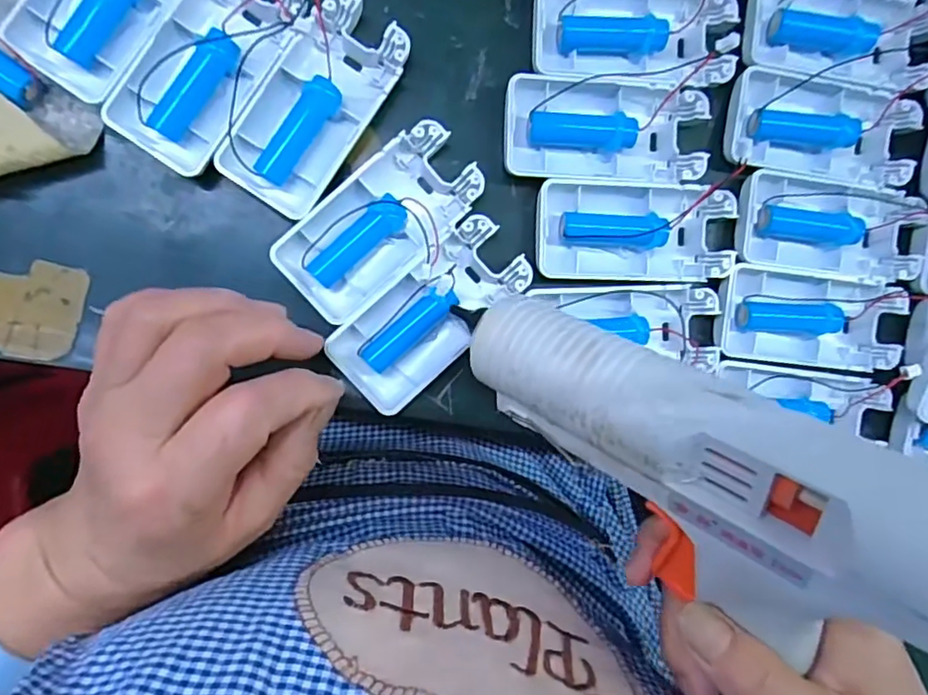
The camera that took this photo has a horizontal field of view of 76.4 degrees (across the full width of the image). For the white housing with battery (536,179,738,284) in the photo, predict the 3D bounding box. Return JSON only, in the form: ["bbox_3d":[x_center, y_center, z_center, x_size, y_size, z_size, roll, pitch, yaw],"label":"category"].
[{"bbox_3d":[0.079,-0.053,0.276,0.091,0.016,0.044,1,92,-7],"label":"white housing with battery"}]

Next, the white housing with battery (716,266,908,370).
[{"bbox_3d":[0.167,-0.014,0.288,0.092,0.016,0.042,6,92,-7],"label":"white housing with battery"}]

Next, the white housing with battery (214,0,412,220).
[{"bbox_3d":[-0.064,-0.105,0.255,0.048,0.014,0.093,28,89,-7],"label":"white housing with battery"}]

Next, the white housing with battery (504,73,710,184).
[{"bbox_3d":[0.064,-0.100,0.270,0.091,0.015,0.046,0,92,-7],"label":"white housing with battery"}]

